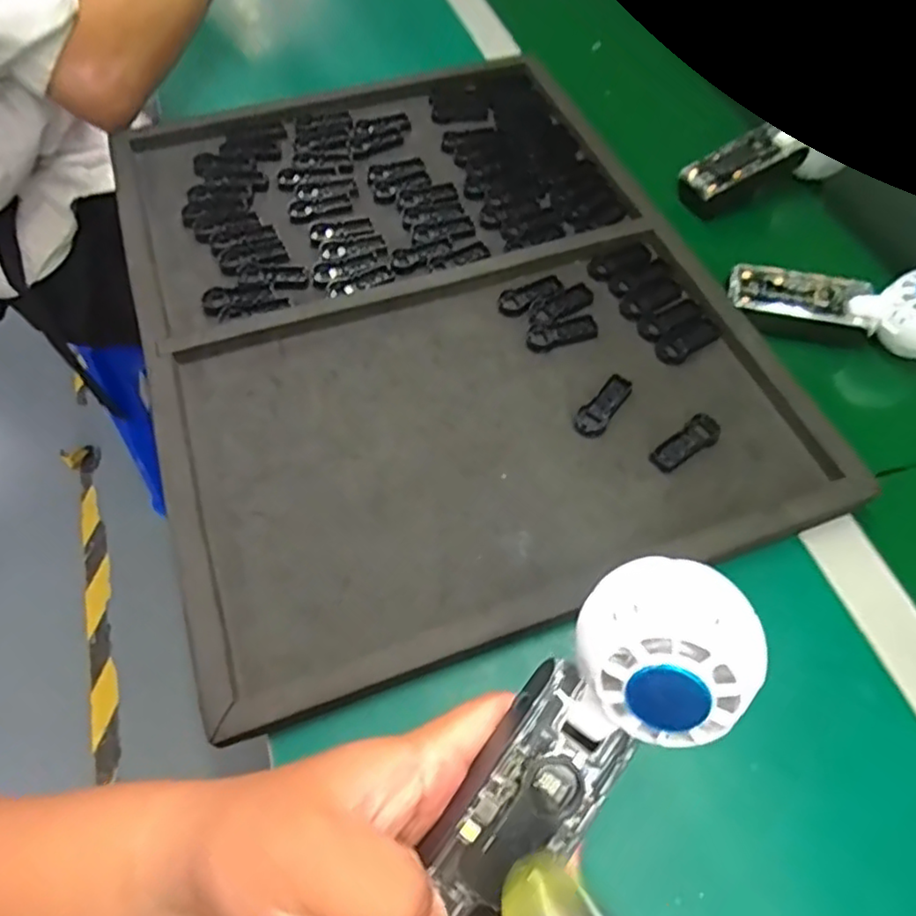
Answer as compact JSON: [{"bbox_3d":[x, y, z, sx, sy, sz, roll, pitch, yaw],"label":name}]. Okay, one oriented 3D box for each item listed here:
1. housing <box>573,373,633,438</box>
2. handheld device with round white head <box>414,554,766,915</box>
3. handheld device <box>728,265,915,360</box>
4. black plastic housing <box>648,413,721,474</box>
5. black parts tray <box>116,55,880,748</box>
[{"bbox_3d":[0.103,-0.038,0.455,0.021,0.007,0.055,32,62,18],"label":"housing"},{"bbox_3d":[0.046,0.105,0.237,0.057,0.040,0.153,40,102,21],"label":"handheld device with round white head"},{"bbox_3d":[0.296,-0.124,0.489,0.164,0.041,0.052,15,65,9],"label":"handheld device"},{"bbox_3d":[0.154,-0.010,0.438,0.054,0.010,0.021,-34,64,-21],"label":"black plastic housing"},{"bbox_3d":[-0.026,-0.128,0.511,0.409,0.031,0.545,-17,59,-13],"label":"black parts tray"}]

